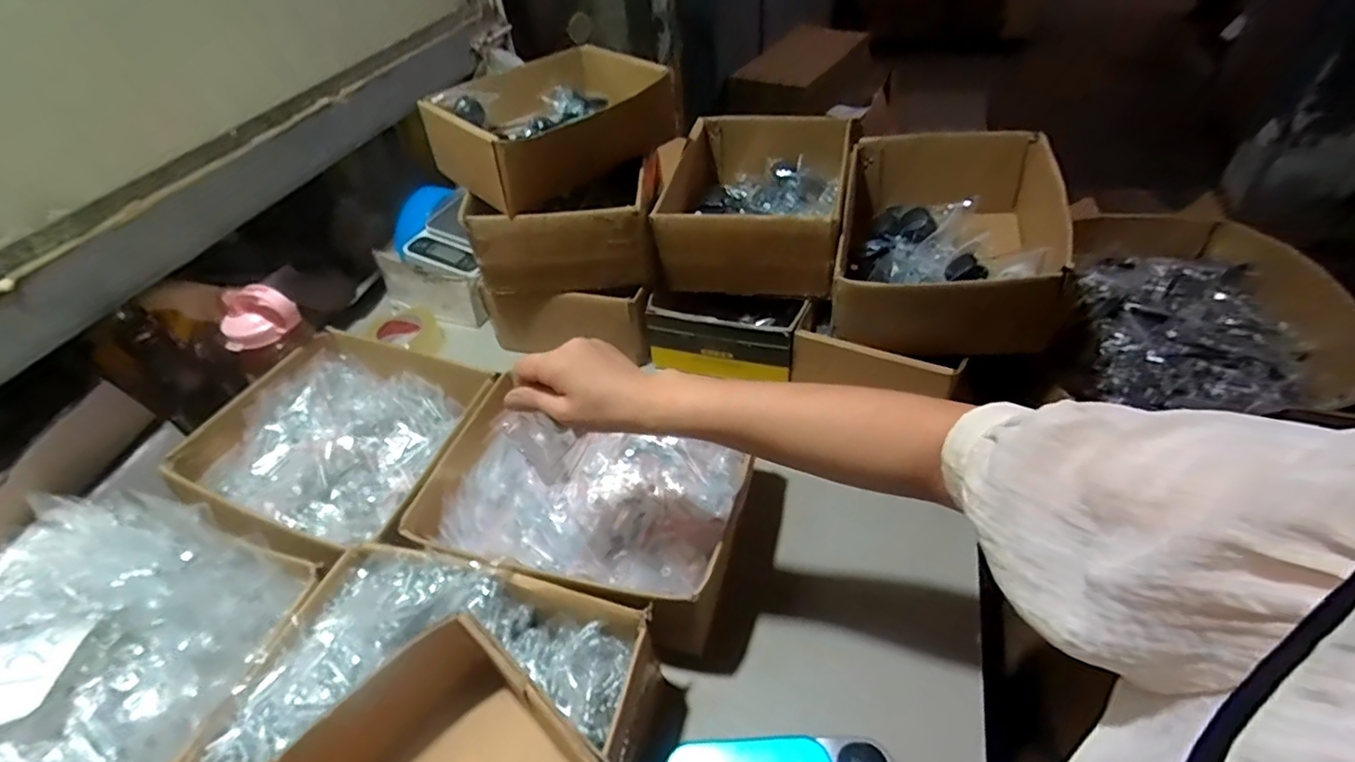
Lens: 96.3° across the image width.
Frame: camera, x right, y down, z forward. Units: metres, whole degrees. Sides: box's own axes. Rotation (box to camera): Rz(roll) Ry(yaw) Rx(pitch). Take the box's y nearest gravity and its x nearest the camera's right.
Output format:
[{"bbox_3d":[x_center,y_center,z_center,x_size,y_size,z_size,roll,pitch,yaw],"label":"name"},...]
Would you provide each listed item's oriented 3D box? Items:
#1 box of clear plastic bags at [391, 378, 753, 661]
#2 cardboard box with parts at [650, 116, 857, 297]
[{"bbox_3d":[-0.103,0.146,0.661,0.329,0.097,0.198,10,47,17],"label":"box of clear plastic bags"},{"bbox_3d":[0.131,-0.288,0.935,0.245,0.113,0.353,5,46,12],"label":"cardboard box with parts"}]

